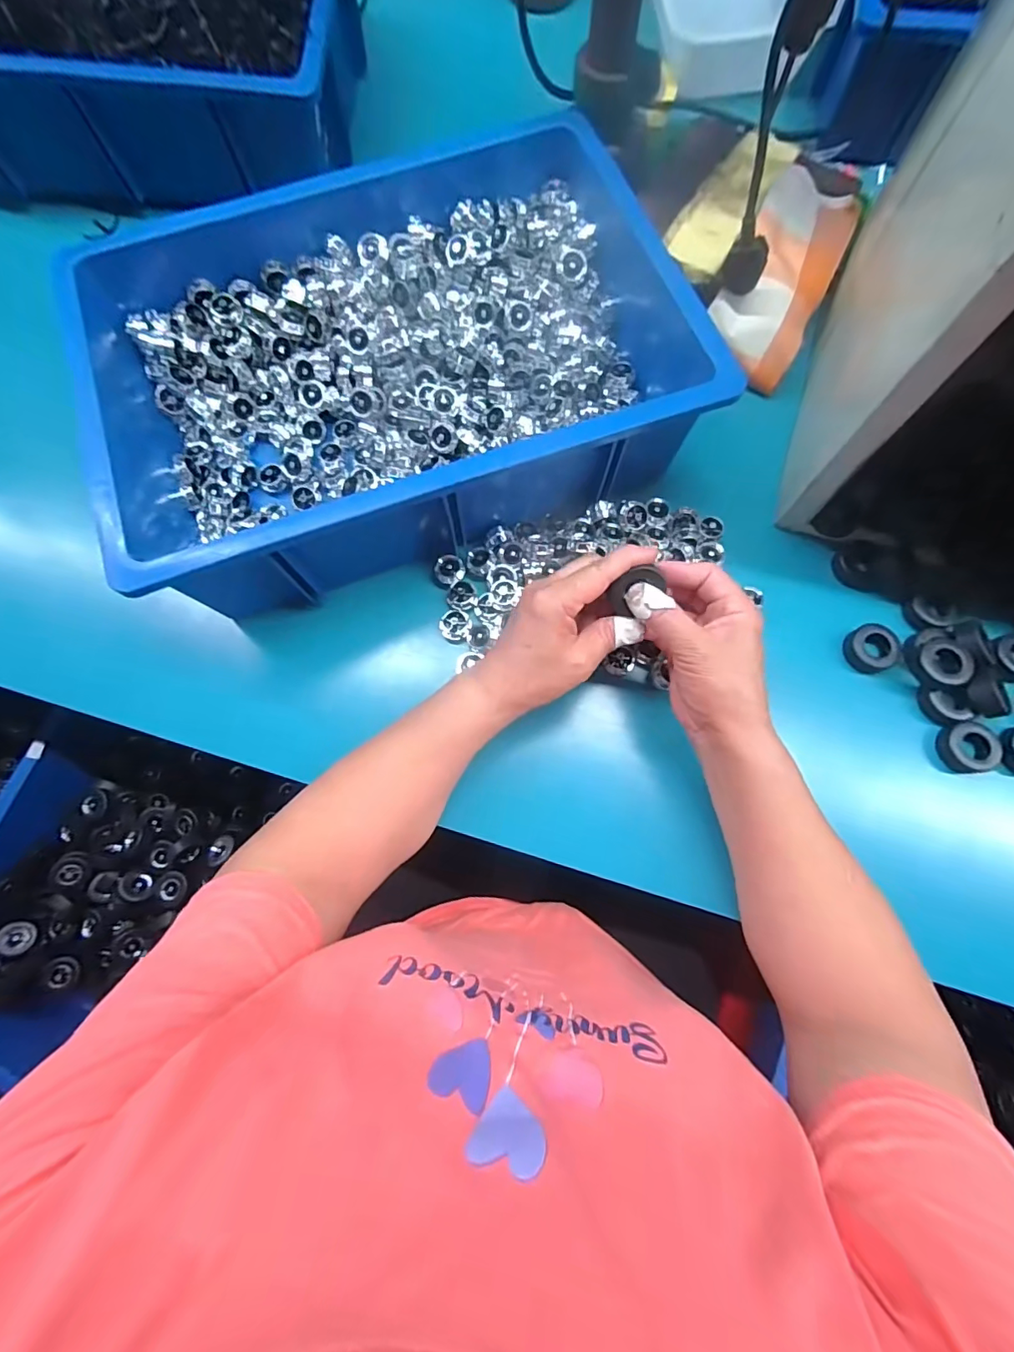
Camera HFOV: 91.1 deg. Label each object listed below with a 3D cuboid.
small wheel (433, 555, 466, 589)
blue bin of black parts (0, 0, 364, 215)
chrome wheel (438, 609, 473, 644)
[{"bbox_3d":[-0.049,-0.088,0.414,0.027,0.011,0.022,-29,78,-5],"label":"small wheel"},{"bbox_3d":[-0.379,-0.657,0.498,0.427,0.126,0.300,3,77,2],"label":"blue bin of black parts"},{"bbox_3d":[-0.042,-0.040,0.406,0.024,0.014,0.026,0,77,1],"label":"chrome wheel"}]

